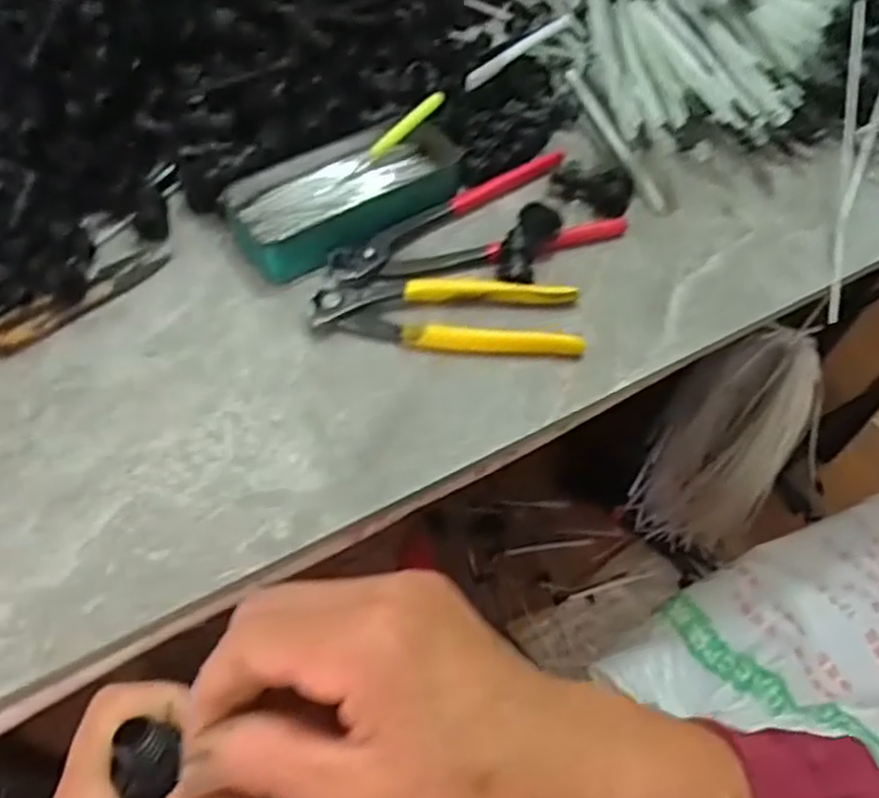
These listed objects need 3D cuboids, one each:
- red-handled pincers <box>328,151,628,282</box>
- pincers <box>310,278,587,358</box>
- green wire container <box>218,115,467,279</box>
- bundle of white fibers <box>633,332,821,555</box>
[{"bbox_3d":[0.021,-0.111,0.492,0.194,0.020,0.074,-22,57,-15],"label":"red-handled pincers"},{"bbox_3d":[0.005,-0.052,0.450,0.158,0.020,0.054,0,54,0],"label":"pincers"},{"bbox_3d":[-0.058,-0.136,0.489,0.156,0.028,0.069,-27,58,-18],"label":"green wire container"},{"bbox_3d":[0.369,0.072,0.994,0.168,0.451,0.053,38,63,25],"label":"bundle of white fibers"}]

